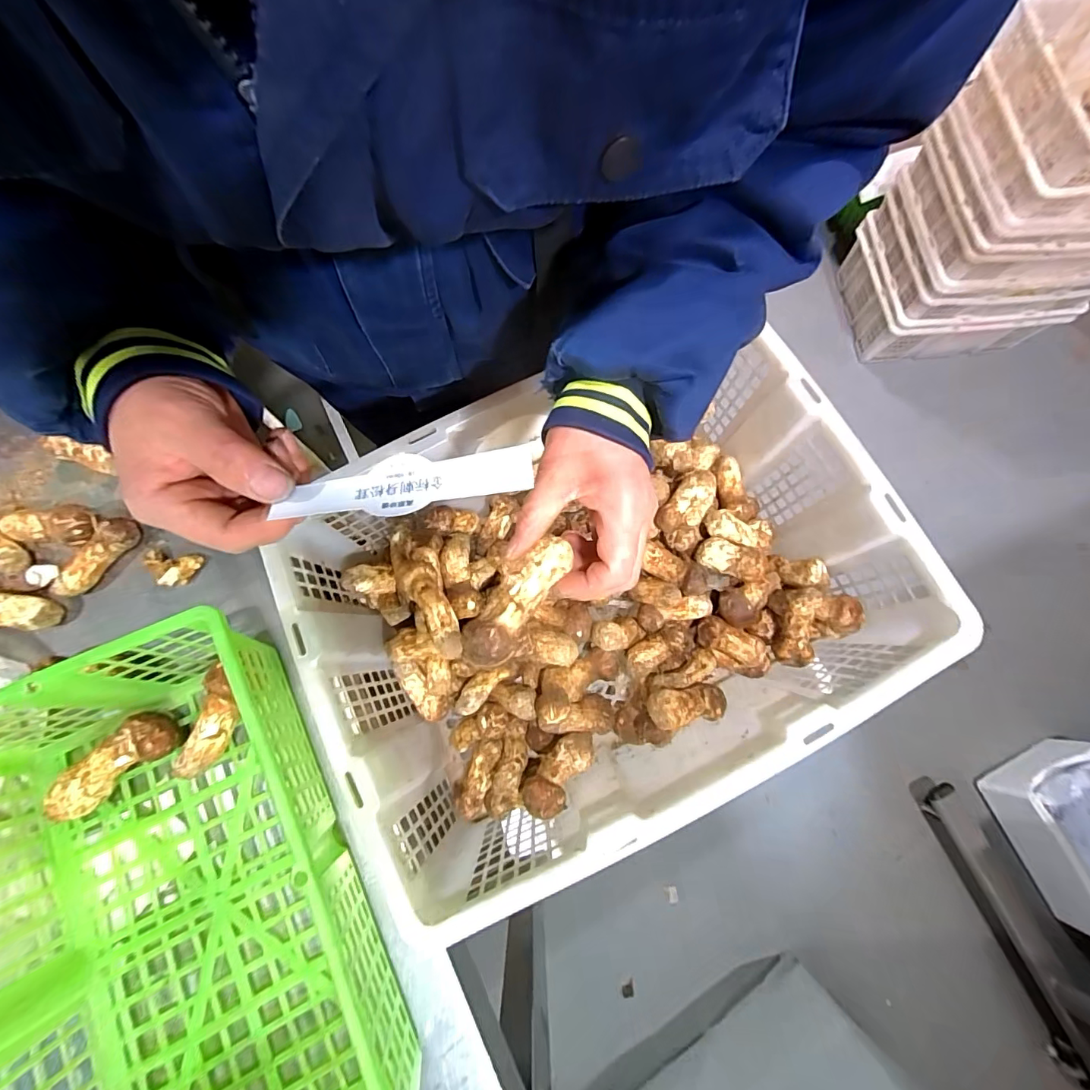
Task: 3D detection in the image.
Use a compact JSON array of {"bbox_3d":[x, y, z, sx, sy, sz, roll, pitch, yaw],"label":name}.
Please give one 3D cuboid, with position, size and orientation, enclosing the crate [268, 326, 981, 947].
[{"bbox_3d":[0.044,0.042,0.441,0.474,0.153,0.357,-25,77,-7],"label":"crate"}]

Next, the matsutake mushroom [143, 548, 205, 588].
[{"bbox_3d":[-0.314,0.020,0.395,0.043,0.009,0.028,8,76,1],"label":"matsutake mushroom"}]

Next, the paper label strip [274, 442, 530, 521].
[{"bbox_3d":[-0.066,-0.028,0.219,0.120,0.004,0.029,-4,72,8],"label":"paper label strip"}]

